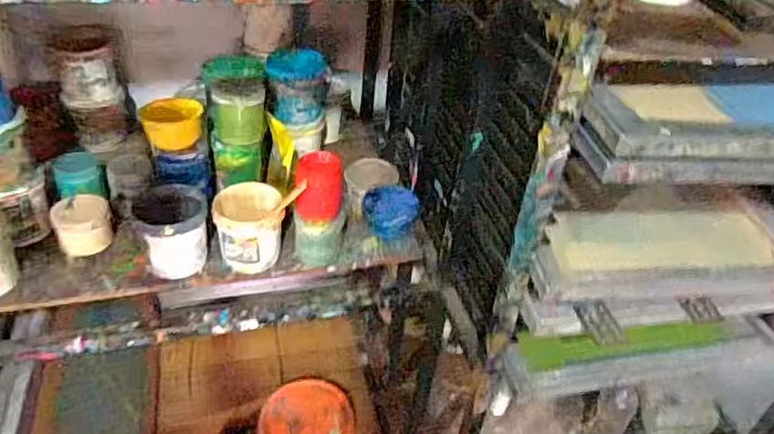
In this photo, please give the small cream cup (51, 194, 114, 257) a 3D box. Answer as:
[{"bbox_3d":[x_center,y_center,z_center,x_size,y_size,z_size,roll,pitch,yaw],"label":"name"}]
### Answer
[{"bbox_3d":[-0.570,0.019,1.130,0.098,0.081,0.102,-14,42,-25],"label":"small cream cup"}]

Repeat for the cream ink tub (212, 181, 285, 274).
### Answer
[{"bbox_3d":[-0.255,0.014,1.124,0.127,0.136,0.118,-4,39,-14],"label":"cream ink tub"}]

